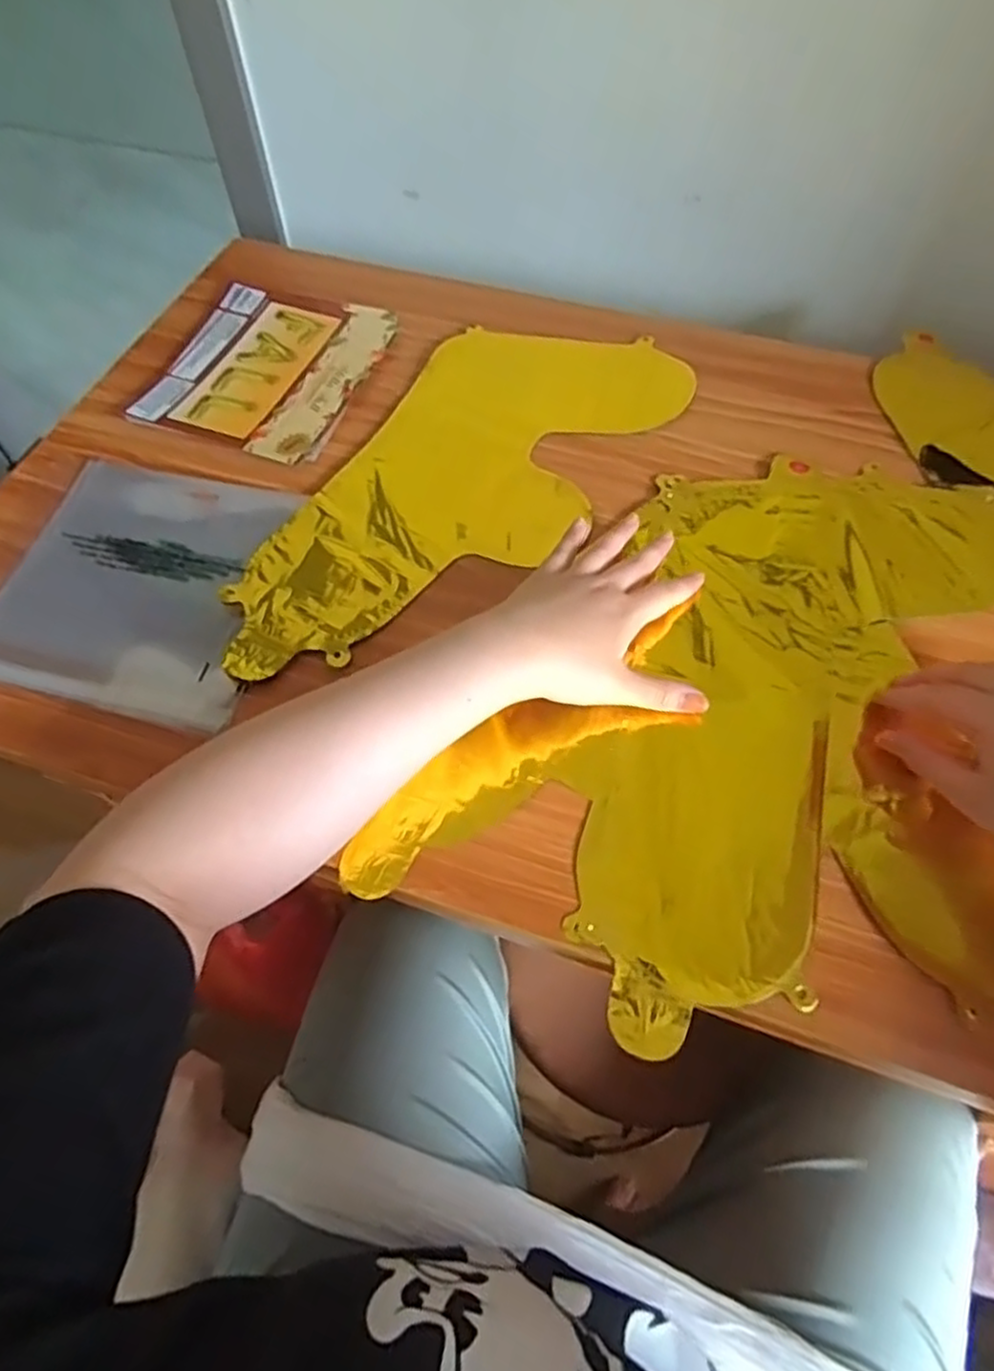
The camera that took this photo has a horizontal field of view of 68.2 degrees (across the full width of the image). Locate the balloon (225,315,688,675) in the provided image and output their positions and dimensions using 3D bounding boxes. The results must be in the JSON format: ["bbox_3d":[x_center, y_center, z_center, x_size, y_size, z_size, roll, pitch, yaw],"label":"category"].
[{"bbox_3d":[-0.032,-0.157,0.558,0.181,0.017,0.414,32,65,18],"label":"balloon"}]

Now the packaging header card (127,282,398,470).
[{"bbox_3d":[-0.196,-0.274,0.633,0.164,0.012,0.194,15,61,10],"label":"packaging header card"}]

